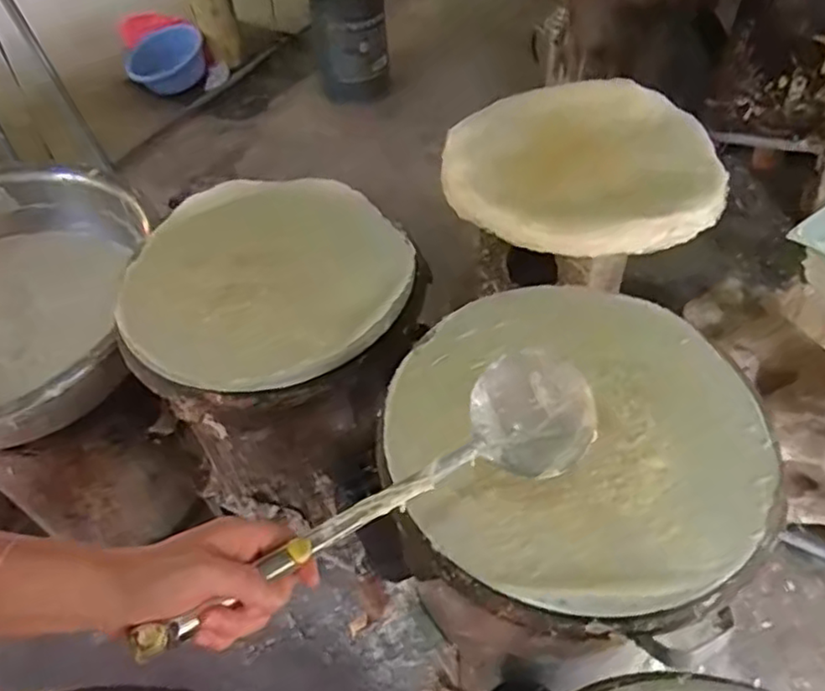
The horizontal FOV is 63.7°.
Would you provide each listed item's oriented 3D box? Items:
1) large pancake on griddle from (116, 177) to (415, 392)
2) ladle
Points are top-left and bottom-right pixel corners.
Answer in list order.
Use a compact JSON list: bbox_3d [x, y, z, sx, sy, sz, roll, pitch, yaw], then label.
[{"bbox_3d":[-0.200,-0.101,0.897,0.372,0.038,0.387,-29,54,-19],"label":"large pancake on griddle"},{"bbox_3d":[-0.017,0.107,0.468,0.352,0.051,0.090,-24,56,-25],"label":"ladle"}]

